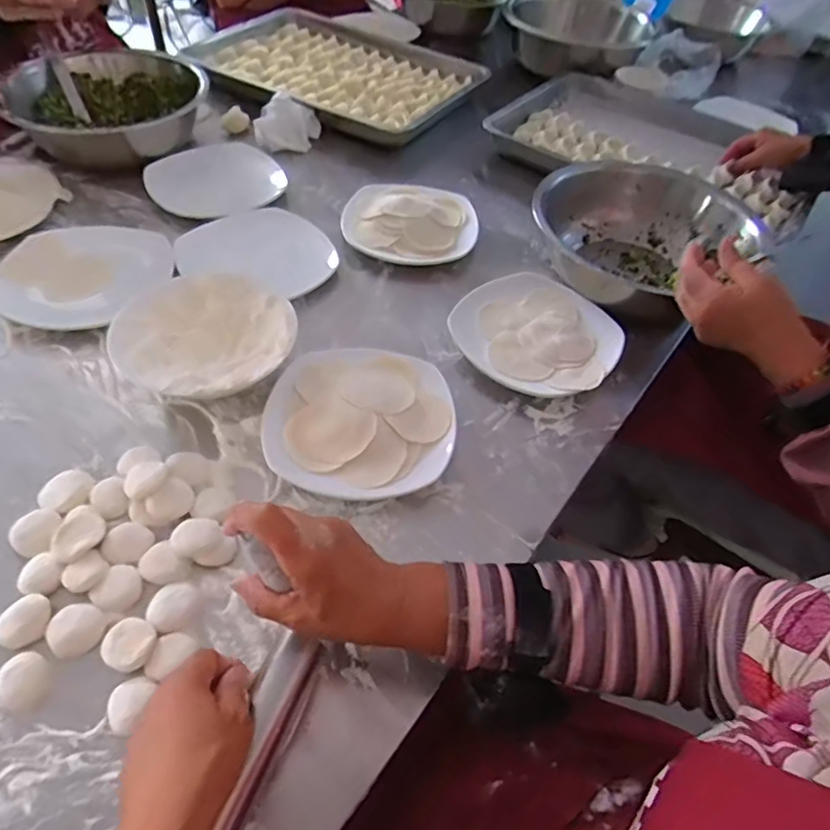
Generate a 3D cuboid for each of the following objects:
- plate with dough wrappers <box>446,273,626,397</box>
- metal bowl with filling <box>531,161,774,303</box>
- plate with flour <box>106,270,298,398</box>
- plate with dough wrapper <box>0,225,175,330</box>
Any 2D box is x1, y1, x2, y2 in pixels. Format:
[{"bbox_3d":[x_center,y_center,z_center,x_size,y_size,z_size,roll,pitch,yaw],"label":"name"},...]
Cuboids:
[{"bbox_3d":[0.144,-0.099,0.658,0.187,0.024,0.188,3,52,-4],"label":"plate with dough wrappers"},{"bbox_3d":[0.289,-0.238,0.732,0.284,0.093,0.240,-29,60,-25],"label":"metal bowl with filling"},{"bbox_3d":[-0.209,-0.069,0.571,0.169,0.056,0.161,3,52,-4],"label":"plate with flour"},{"bbox_3d":[-0.375,-0.162,0.637,0.177,0.027,0.146,1,65,-1],"label":"plate with dough wrapper"}]

